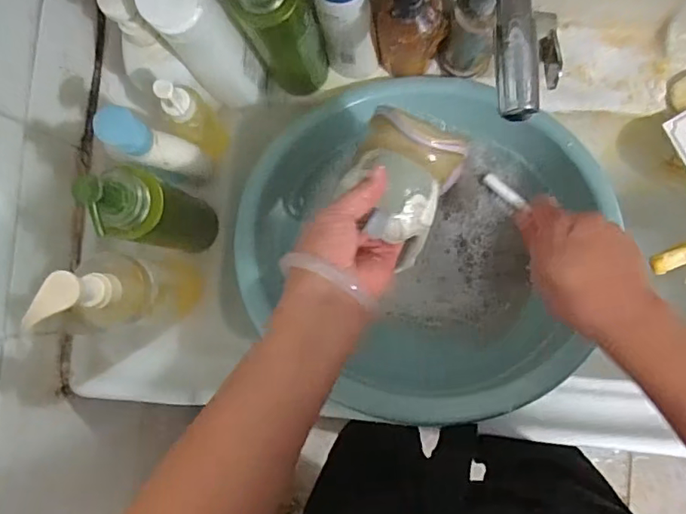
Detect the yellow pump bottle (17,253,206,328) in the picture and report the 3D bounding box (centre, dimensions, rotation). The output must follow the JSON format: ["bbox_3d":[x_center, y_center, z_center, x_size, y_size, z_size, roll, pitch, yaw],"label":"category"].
[{"bbox_3d":[-0.198,0.032,0.497,0.060,0.232,0.068,-2,86,7],"label":"yellow pump bottle"}]

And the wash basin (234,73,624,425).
[{"bbox_3d":[0.068,-0.028,0.533,0.331,0.157,0.317,0,87,7],"label":"wash basin"}]

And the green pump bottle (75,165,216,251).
[{"bbox_3d":[-0.173,-0.039,0.484,0.059,0.229,0.059,0,87,7],"label":"green pump bottle"}]

